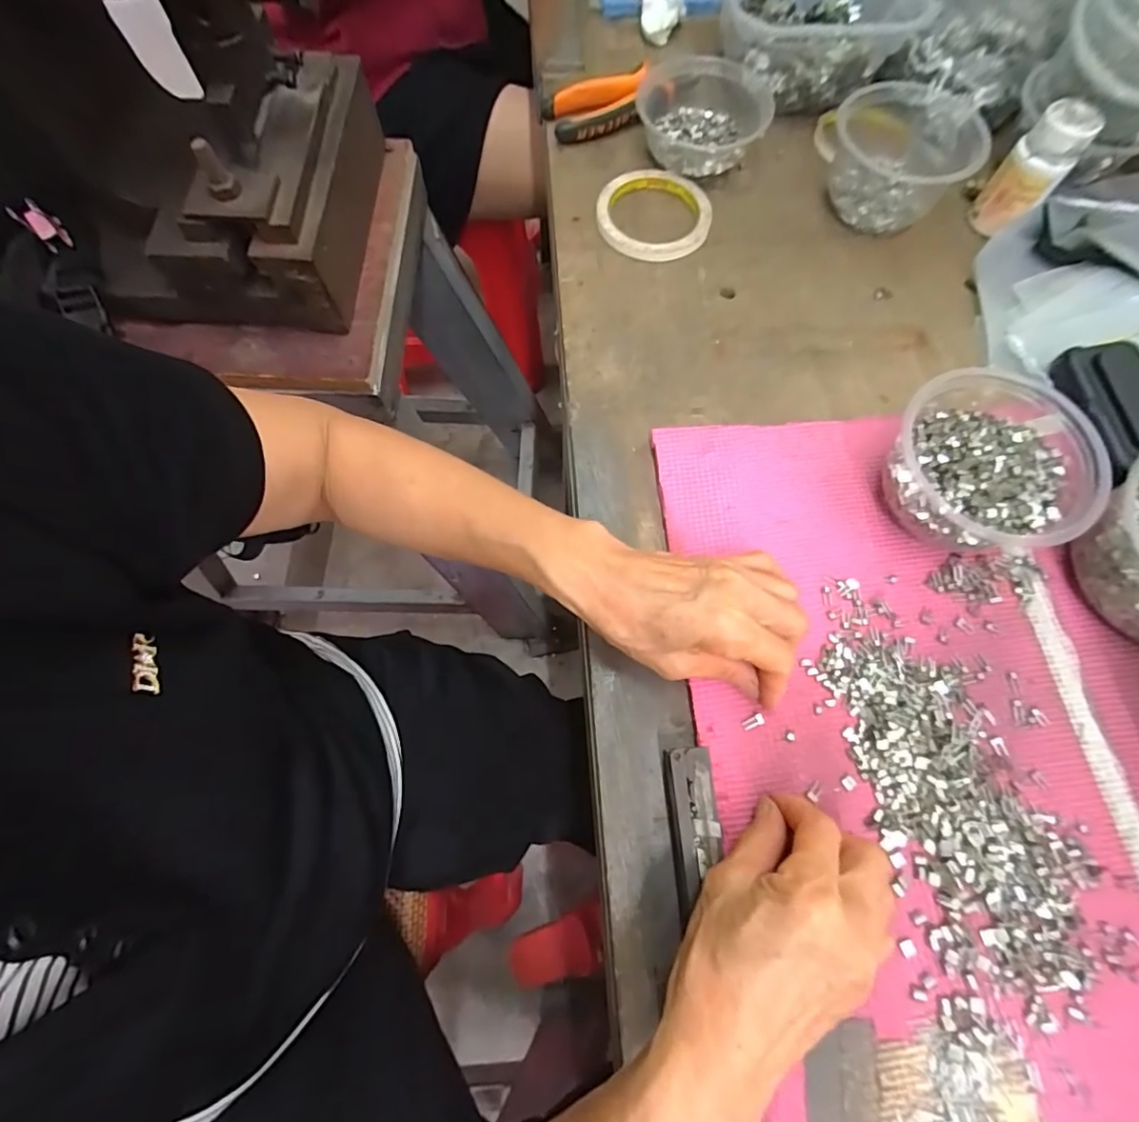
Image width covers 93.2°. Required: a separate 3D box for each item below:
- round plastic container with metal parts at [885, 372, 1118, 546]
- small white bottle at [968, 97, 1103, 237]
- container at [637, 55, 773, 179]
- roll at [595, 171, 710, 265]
[{"bbox_3d":[0.262,-0.057,0.341,0.110,0.067,0.108,-1,70,2],"label":"round plastic container with metal parts"},{"bbox_3d":[0.369,-0.312,0.430,0.045,0.075,0.044,37,75,14],"label":"small white bottle"},{"bbox_3d":[0.119,-0.401,0.490,0.117,0.040,0.120,8,70,5],"label":"container"},{"bbox_3d":[0.074,-0.302,0.471,0.096,0.013,0.092,-1,70,2],"label":"roll"}]

